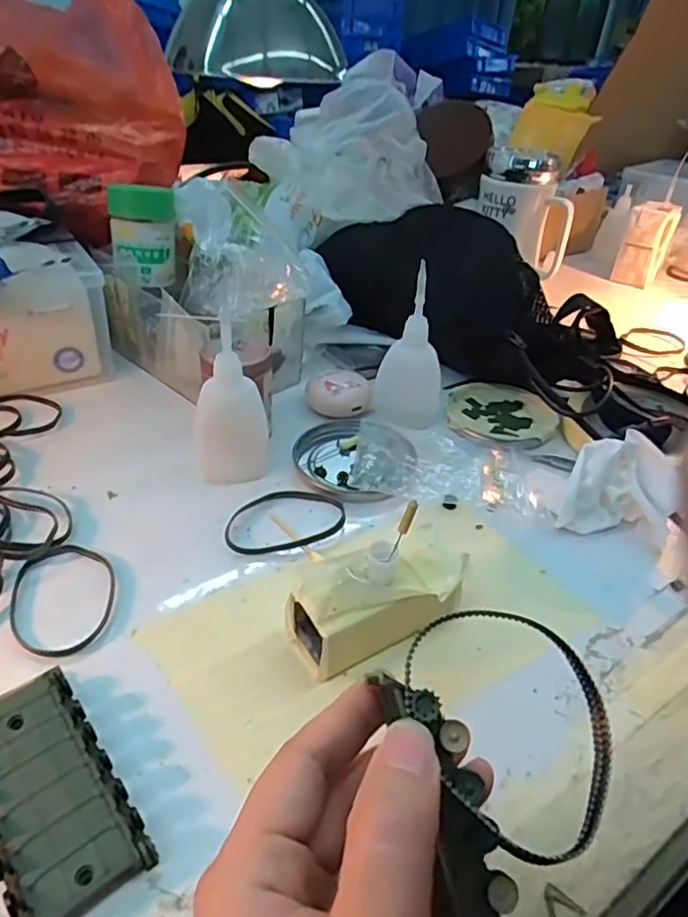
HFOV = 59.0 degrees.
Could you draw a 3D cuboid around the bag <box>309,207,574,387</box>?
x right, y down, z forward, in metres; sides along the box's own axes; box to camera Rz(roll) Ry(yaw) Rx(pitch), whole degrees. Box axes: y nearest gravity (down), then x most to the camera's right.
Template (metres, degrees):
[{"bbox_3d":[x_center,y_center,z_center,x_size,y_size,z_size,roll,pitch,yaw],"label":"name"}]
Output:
[{"bbox_3d":[0.097,-0.138,0.513,0.220,0.101,0.111,24,41,32],"label":"bag"}]

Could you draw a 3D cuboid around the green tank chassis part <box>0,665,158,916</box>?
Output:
[{"bbox_3d":[-0.107,0.120,0.218,0.043,0.015,0.088,-26,41,-32],"label":"green tank chassis part"}]

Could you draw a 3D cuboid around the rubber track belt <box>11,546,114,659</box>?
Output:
[{"bbox_3d":[-0.137,0.067,0.295,0.048,0.006,0.067,-11,35,-15],"label":"rubber track belt"}]

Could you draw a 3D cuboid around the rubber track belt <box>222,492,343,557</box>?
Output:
[{"bbox_3d":[-0.033,0.035,0.351,0.069,0.005,0.050,-5,34,-7],"label":"rubber track belt"}]

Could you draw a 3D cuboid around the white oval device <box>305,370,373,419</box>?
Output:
[{"bbox_3d":[-0.005,-0.047,0.446,0.047,0.025,0.028,12,36,19],"label":"white oval device"}]

